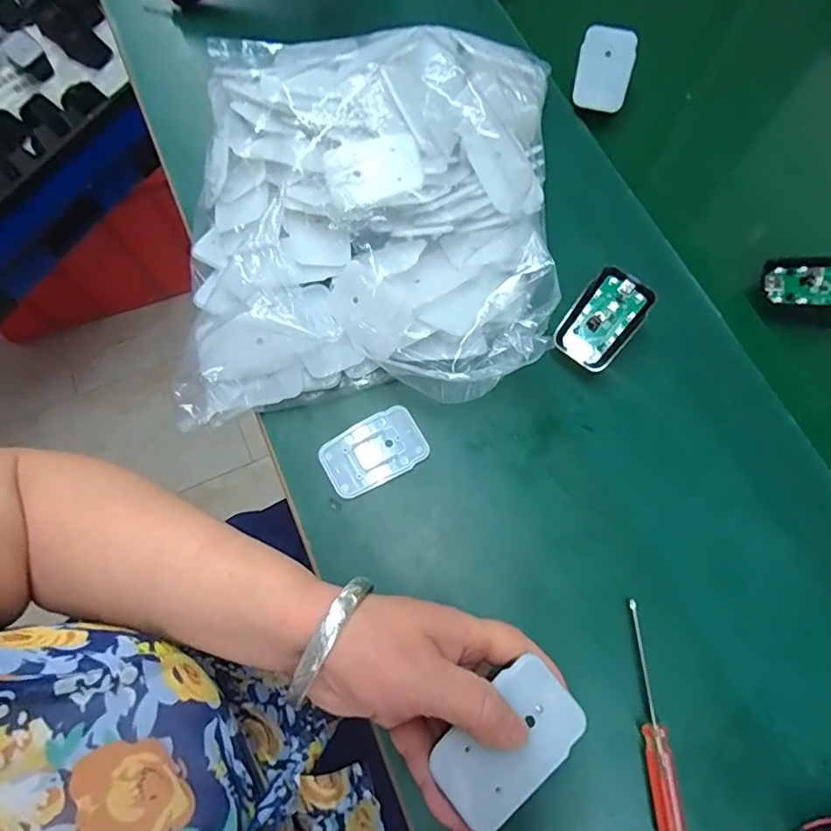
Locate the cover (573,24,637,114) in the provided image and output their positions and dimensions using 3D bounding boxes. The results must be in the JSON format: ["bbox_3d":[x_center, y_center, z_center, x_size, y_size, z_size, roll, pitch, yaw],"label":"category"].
[{"bbox_3d":[0.161,-0.294,0.452,0.044,0.007,0.066,12,96,11],"label":"cover"}]

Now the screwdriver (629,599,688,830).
[{"bbox_3d":[0.141,0.178,0.314,0.015,0.009,0.125,-2,71,0],"label":"screwdriver"}]

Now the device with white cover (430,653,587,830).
[{"bbox_3d":[0.043,0.149,0.240,0.067,0.013,0.041,-42,75,-11],"label":"device with white cover"}]

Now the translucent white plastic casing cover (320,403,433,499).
[{"bbox_3d":[-0.029,0.025,0.367,0.069,0.004,0.045,-28,73,-8],"label":"translucent white plastic casing cover"}]

